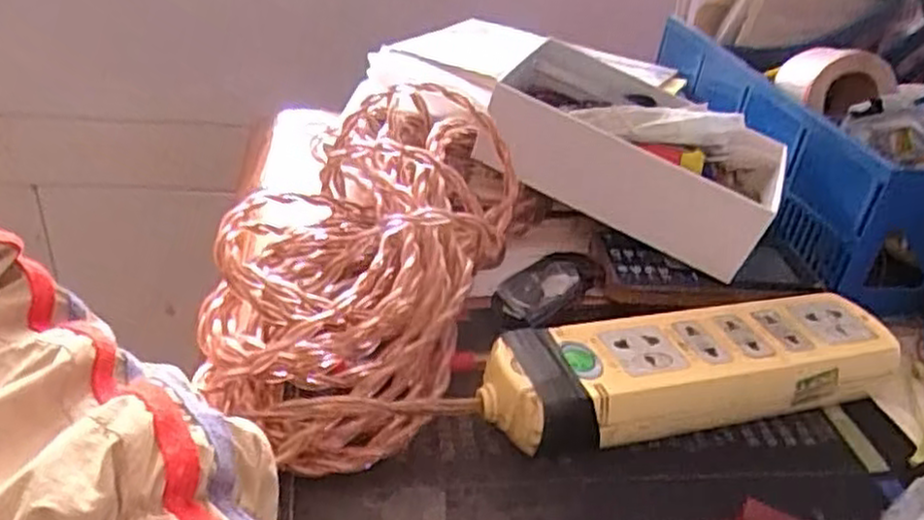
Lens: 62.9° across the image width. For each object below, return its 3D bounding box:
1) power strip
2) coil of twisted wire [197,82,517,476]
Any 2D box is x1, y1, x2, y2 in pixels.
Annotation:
[{"bbox_3d":[0.111,0.050,0.365,0.208,0.037,0.057,-7,35,-16],"label":"power strip"},{"bbox_3d":[-0.048,-0.016,0.398,0.138,0.082,0.265,14,34,15],"label":"coil of twisted wire"}]

